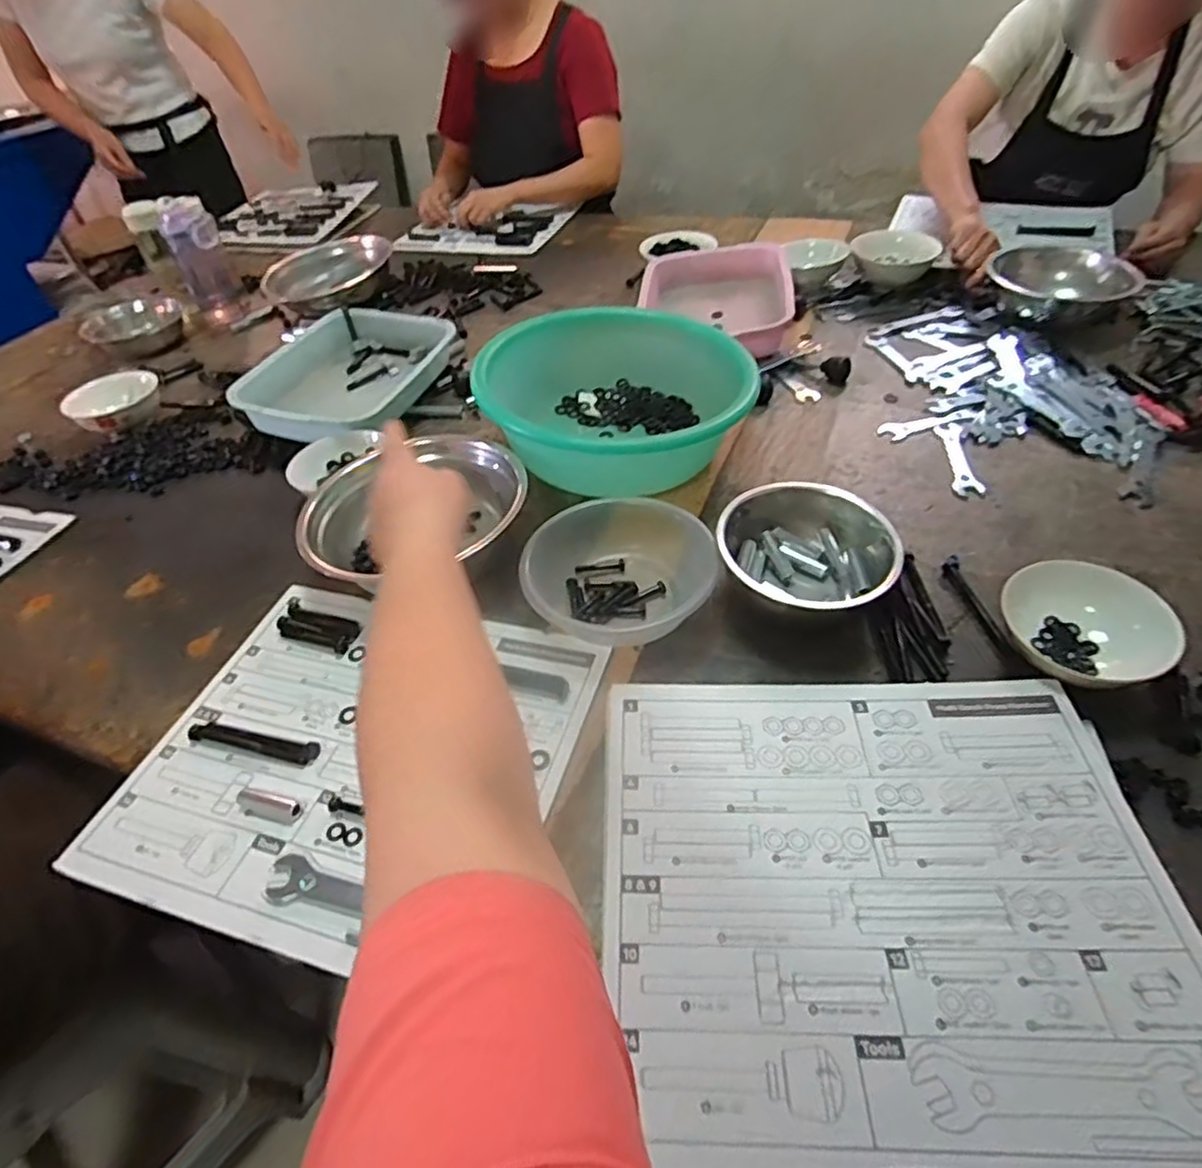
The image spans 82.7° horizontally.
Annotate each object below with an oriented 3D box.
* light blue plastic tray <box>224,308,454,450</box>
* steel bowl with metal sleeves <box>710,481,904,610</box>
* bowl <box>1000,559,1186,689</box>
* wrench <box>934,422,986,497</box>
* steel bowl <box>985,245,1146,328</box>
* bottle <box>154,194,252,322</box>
[{"bbox_3d":[-0.385,-0.314,1.048,0.224,0.085,0.328,9,48,16],"label":"light blue plastic tray"},{"bbox_3d":[0.202,-0.020,0.682,0.169,0.089,0.154,-4,46,4],"label":"steel bowl with metal sleeves"},{"bbox_3d":[0.431,0.043,0.612,0.116,0.060,0.126,-4,46,4],"label":"bowl"},{"bbox_3d":[0.451,-0.159,0.863,0.033,0.008,0.150,2,47,9],"label":"wrench"},{"bbox_3d":[0.707,-0.458,1.058,0.196,0.062,0.191,13,49,19],"label":"steel bowl"},{"bbox_3d":[-0.757,-0.614,1.311,0.102,0.200,0.130,-27,49,-18],"label":"bottle"}]

